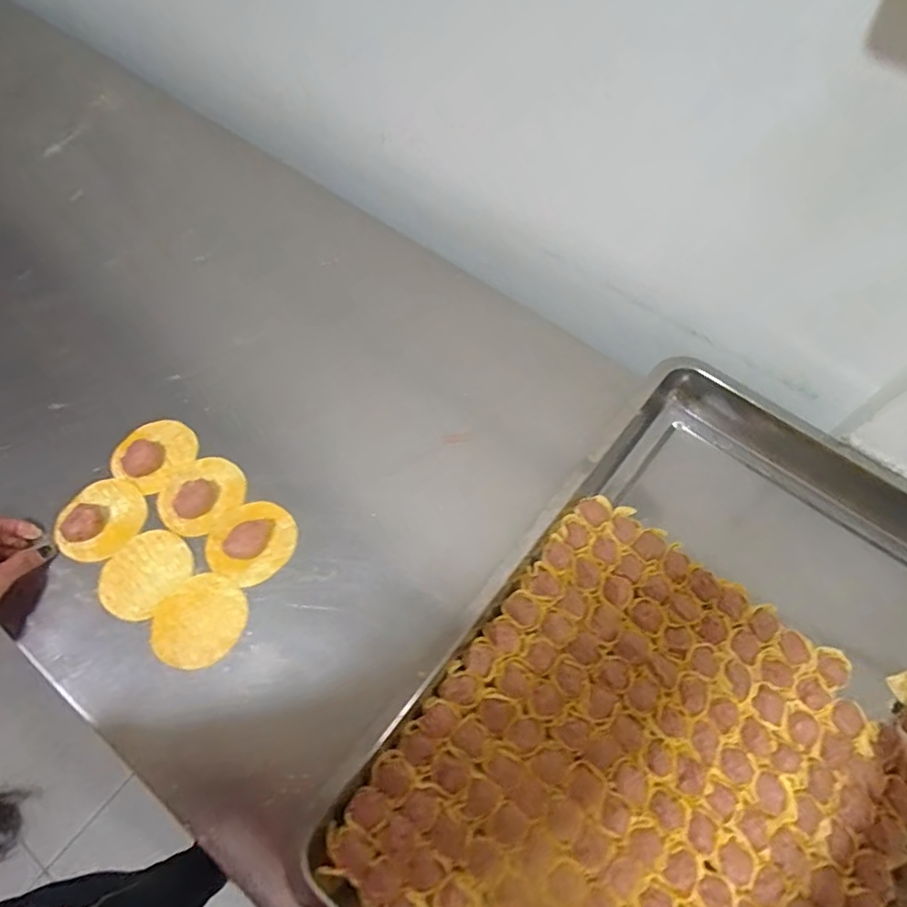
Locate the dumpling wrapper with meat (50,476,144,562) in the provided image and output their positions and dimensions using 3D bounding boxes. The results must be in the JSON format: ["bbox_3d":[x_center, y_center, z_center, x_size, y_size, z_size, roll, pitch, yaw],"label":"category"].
[{"bbox_3d":[-0.344,0.064,0.576,0.075,0.022,0.084,27,66,13],"label":"dumpling wrapper with meat"}]

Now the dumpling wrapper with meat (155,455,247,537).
[{"bbox_3d":[-0.254,0.037,0.585,0.069,0.028,0.084,40,69,18],"label":"dumpling wrapper with meat"}]

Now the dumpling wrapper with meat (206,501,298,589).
[{"bbox_3d":[-0.197,0.081,0.567,0.078,0.022,0.081,0,63,-1],"label":"dumpling wrapper with meat"}]

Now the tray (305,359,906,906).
[{"bbox_3d":[0.199,0.206,0.491,0.359,0.070,0.577,36,68,16],"label":"tray"}]

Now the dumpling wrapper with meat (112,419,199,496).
[{"bbox_3d":[-0.308,0.001,0.613,0.069,0.015,0.078,29,66,13],"label":"dumpling wrapper with meat"}]

